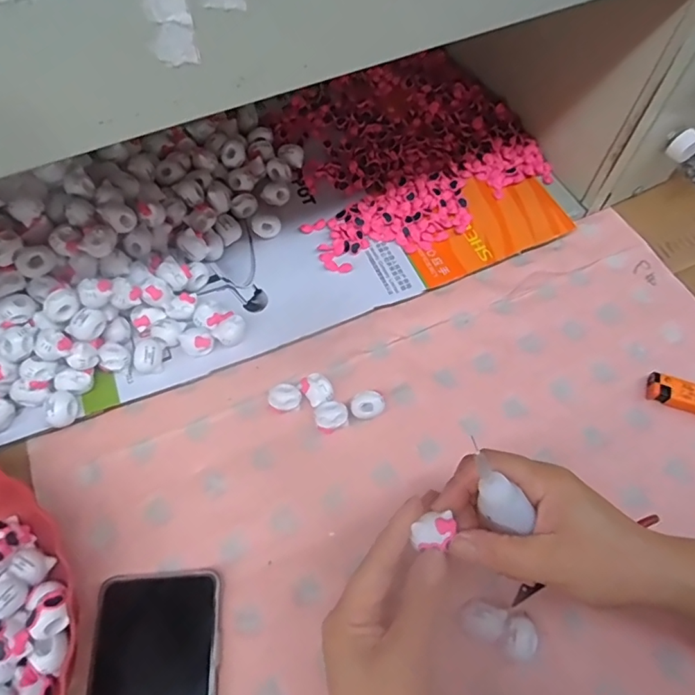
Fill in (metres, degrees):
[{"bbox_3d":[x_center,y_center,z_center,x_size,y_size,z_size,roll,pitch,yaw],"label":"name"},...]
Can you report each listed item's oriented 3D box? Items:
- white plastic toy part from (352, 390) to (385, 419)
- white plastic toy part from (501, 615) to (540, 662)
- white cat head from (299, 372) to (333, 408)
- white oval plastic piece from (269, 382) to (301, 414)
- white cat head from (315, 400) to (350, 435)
[{"bbox_3d":[0.015,0.047,0.386,0.024,0.019,0.021,-14,64,-8],"label":"white plastic toy part"},{"bbox_3d":[0.106,0.180,0.310,0.022,0.016,0.021,0,63,0],"label":"white plastic toy part"},{"bbox_3d":[-0.024,0.034,0.388,0.020,0.014,0.026,-31,68,-15],"label":"white cat head"},{"bbox_3d":[-0.048,0.039,0.384,0.024,0.016,0.019,-9,64,-5],"label":"white oval plastic piece"},{"bbox_3d":[-0.012,0.053,0.378,0.024,0.018,0.020,-22,65,-11],"label":"white cat head"}]

